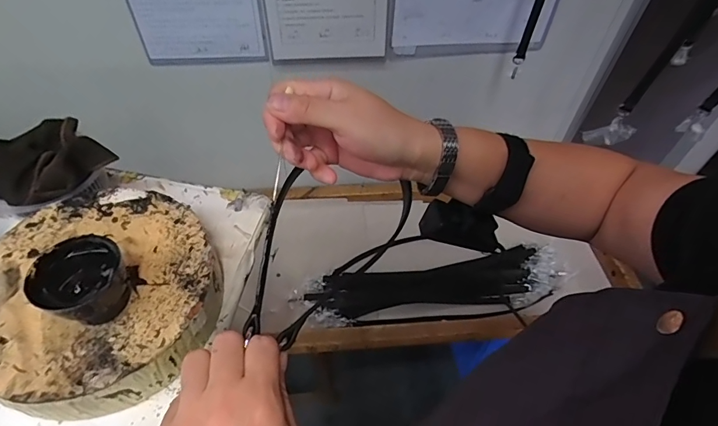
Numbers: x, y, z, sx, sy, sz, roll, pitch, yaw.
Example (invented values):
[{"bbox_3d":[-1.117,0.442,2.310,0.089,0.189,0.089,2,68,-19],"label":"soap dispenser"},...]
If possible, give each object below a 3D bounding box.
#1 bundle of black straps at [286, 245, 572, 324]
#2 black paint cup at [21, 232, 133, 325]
[{"bbox_3d":[0.158,0.157,0.935,0.587,0.060,0.109,-5,51,-7],"label":"bundle of black straps"},{"bbox_3d":[-0.213,0.055,0.332,0.059,0.045,0.064,26,54,18],"label":"black paint cup"}]

